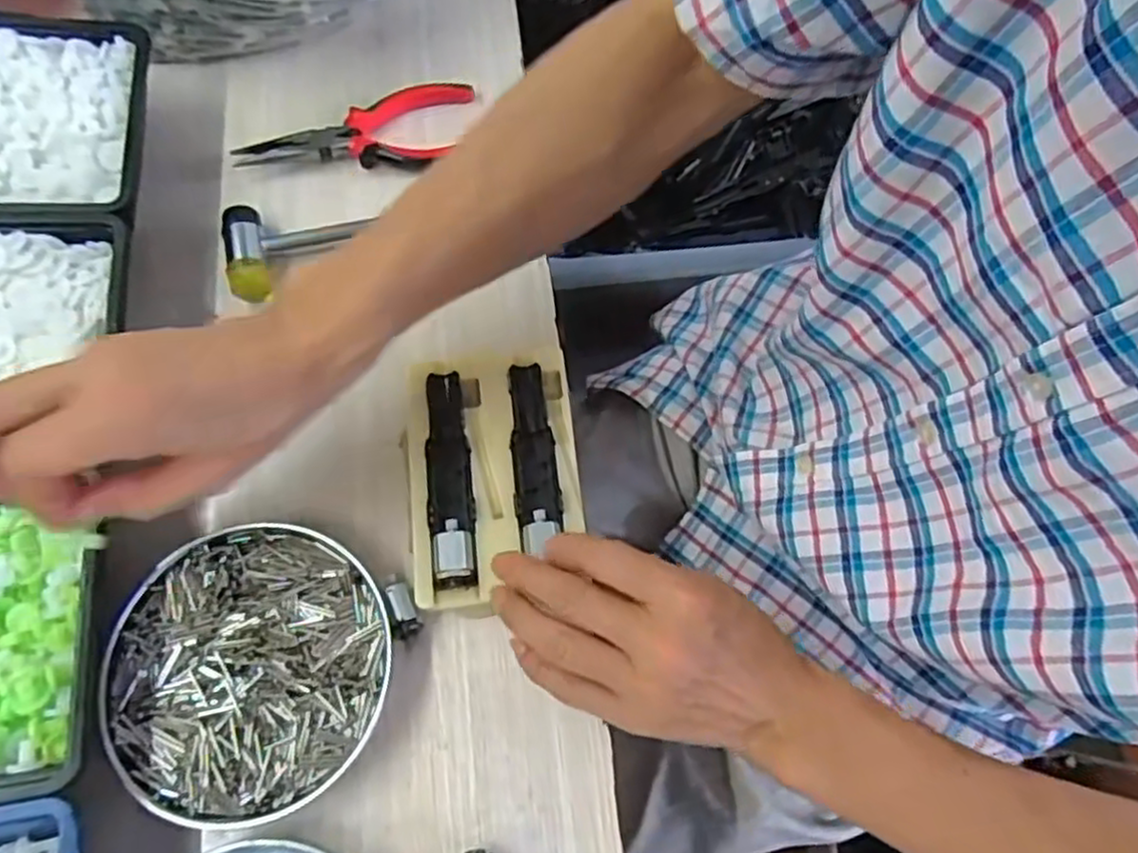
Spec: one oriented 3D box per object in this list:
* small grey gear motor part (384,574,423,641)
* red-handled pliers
[{"bbox_3d":[-0.086,0.090,0.362,0.014,0.008,0.032,-23,70,-10],"label":"small grey gear motor part"},{"bbox_3d":[-0.139,-0.194,0.473,0.156,0.012,0.061,-14,69,-7],"label":"red-handled pliers"}]

